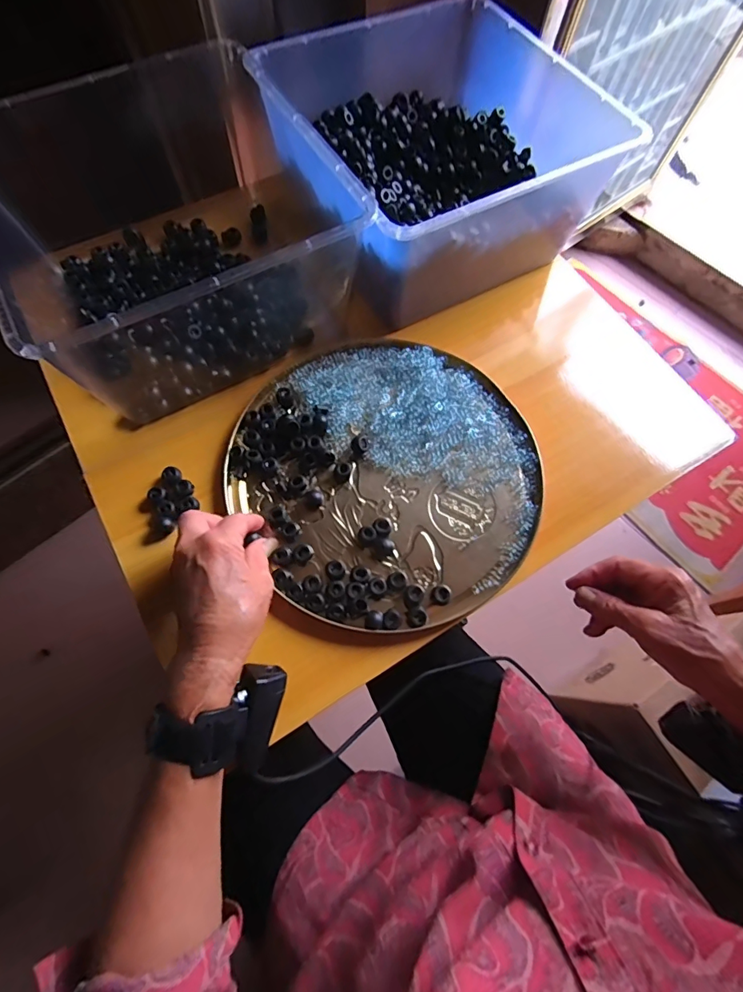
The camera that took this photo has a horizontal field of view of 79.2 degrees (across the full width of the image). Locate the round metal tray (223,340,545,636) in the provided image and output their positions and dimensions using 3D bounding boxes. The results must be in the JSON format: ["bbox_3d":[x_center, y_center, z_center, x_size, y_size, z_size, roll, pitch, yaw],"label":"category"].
[{"bbox_3d":[0.018,-0.025,0.434,0.274,0.023,0.282,1,68,-2],"label":"round metal tray"}]

